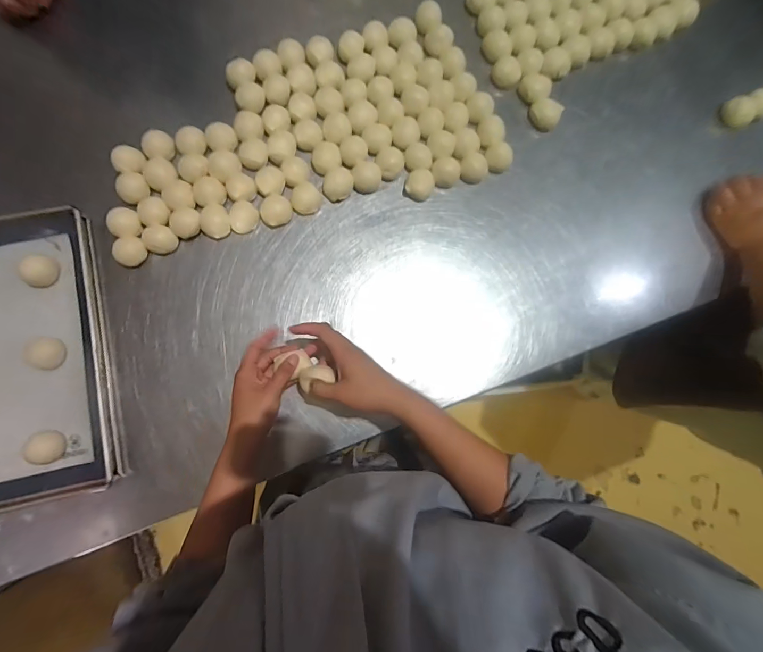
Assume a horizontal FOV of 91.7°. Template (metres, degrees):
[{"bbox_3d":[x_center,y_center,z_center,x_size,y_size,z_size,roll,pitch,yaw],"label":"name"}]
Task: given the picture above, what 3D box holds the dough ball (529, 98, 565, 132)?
[{"bbox_3d":[0.258,-0.334,0.585,0.046,0.031,0.038,38,85,0],"label":"dough ball"}]

